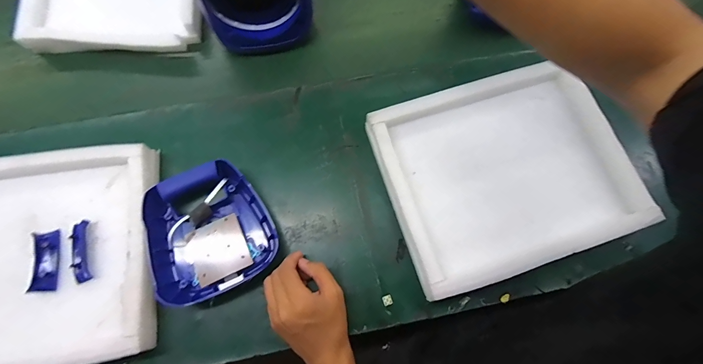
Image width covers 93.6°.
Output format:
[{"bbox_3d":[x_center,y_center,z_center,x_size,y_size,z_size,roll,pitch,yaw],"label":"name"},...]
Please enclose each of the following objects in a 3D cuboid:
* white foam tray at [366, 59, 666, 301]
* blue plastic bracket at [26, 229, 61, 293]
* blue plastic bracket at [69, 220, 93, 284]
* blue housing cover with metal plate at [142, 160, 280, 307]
[{"bbox_3d":[0.231,-0.020,0.502,0.350,0.049,0.280,-17,72,-5],"label":"white foam tray"},{"bbox_3d":[-0.416,0.107,0.449,0.037,0.007,0.081,-10,71,-3],"label":"blue plastic bracket"},{"bbox_3d":[-0.374,0.095,0.455,0.021,0.008,0.084,-18,72,-6],"label":"blue plastic bracket"},{"bbox_3d":[-0.202,0.065,0.473,0.167,0.045,0.187,-24,73,-8],"label":"blue housing cover with metal plate"}]

